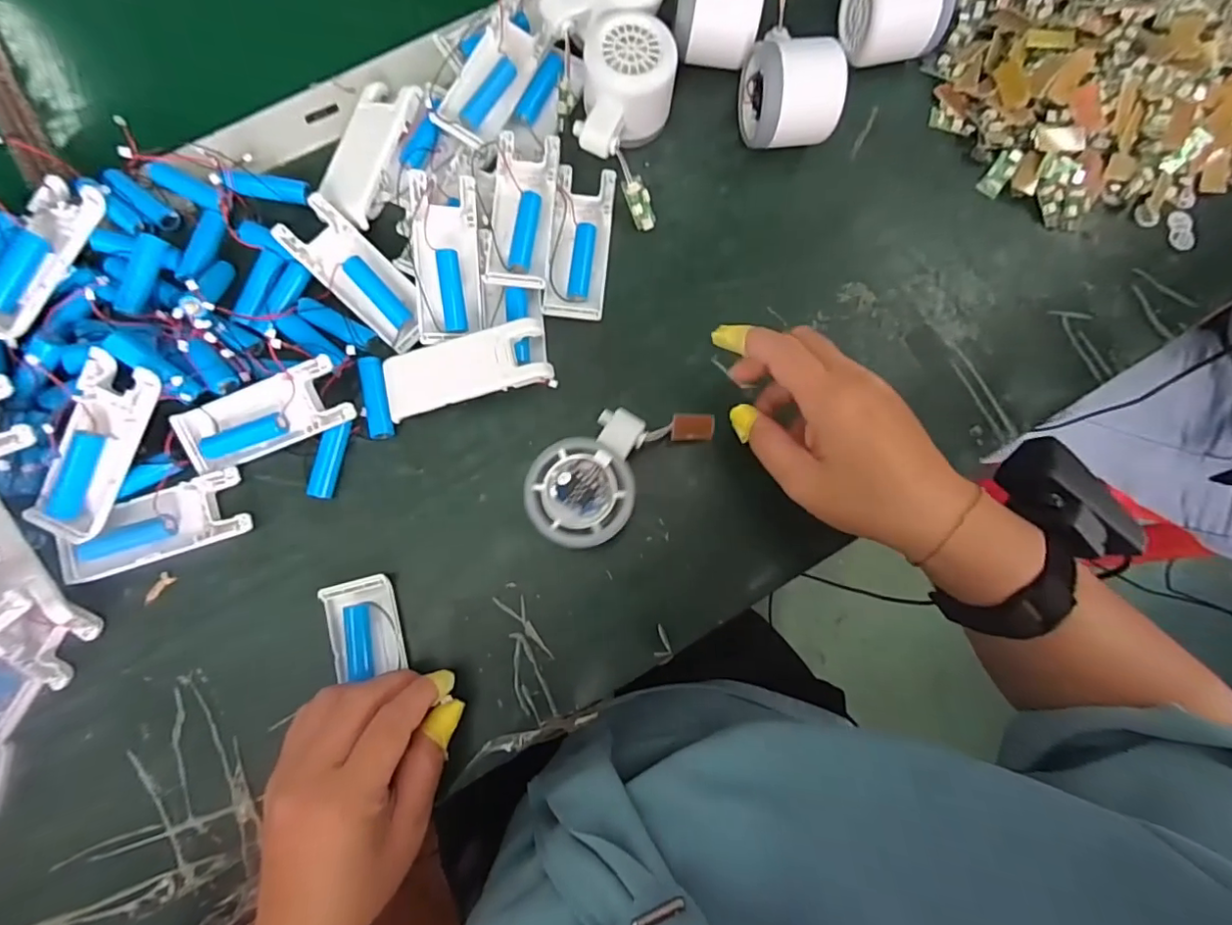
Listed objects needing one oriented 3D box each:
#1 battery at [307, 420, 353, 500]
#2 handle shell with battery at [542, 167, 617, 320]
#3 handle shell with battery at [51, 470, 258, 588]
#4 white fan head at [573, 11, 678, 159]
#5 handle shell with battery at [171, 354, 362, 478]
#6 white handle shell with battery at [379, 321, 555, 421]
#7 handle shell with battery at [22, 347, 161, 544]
[{"bbox_3d":[-0.174,-0.003,0.341,0.014,0.014,0.052,13,85,1],"label":"battery"},{"bbox_3d":[-0.024,-0.145,0.372,0.038,0.014,0.101,6,81,-2],"label":"handle shell with battery"},{"bbox_3d":[-0.273,0.036,0.331,0.098,0.022,0.040,-18,83,-5],"label":"handle shell with battery"},{"bbox_3d":[0.006,-0.238,0.368,0.058,0.051,0.081,9,81,0],"label":"white fan head"},{"bbox_3d":[-0.209,-0.029,0.332,0.101,0.028,0.041,-18,86,-1],"label":"handle shell with battery"},{"bbox_3d":[-0.092,-0.058,0.347,0.101,0.026,0.041,-14,86,-1],"label":"white handle shell with battery"},{"bbox_3d":[-0.298,-0.008,0.324,0.040,0.024,0.104,19,81,0],"label":"handle shell with battery"}]

